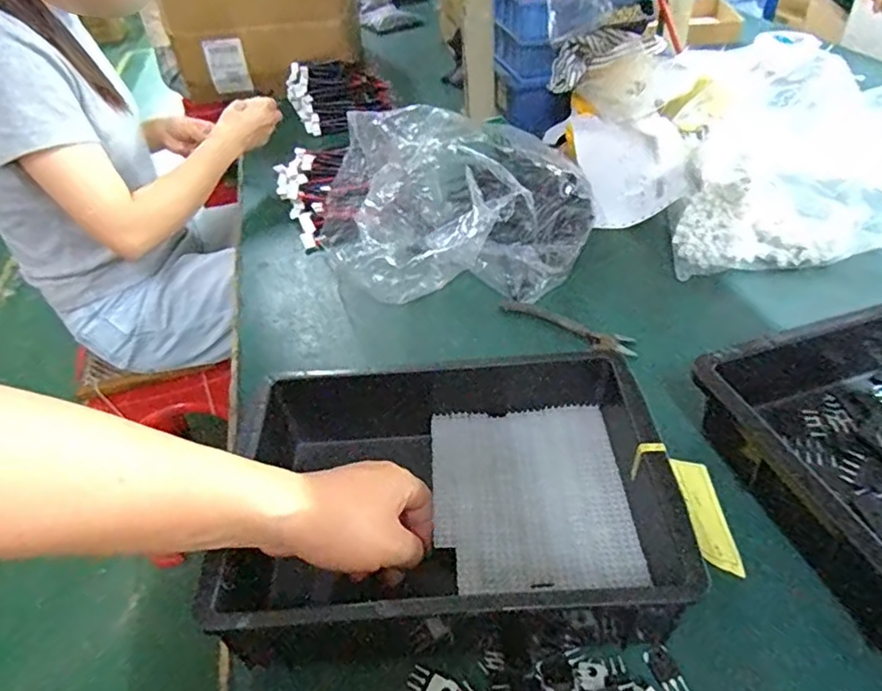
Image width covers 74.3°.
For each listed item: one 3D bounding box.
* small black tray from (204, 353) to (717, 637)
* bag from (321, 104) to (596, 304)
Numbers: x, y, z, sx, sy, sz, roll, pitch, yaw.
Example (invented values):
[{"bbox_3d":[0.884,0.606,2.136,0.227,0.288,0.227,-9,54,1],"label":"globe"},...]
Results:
[{"bbox_3d":[0.005,0.093,0.439,0.328,0.078,0.207,-4,43,1],"label":"small black tray"},{"bbox_3d":[-0.001,-0.173,0.692,0.335,0.134,0.249,10,45,17],"label":"bag"}]

